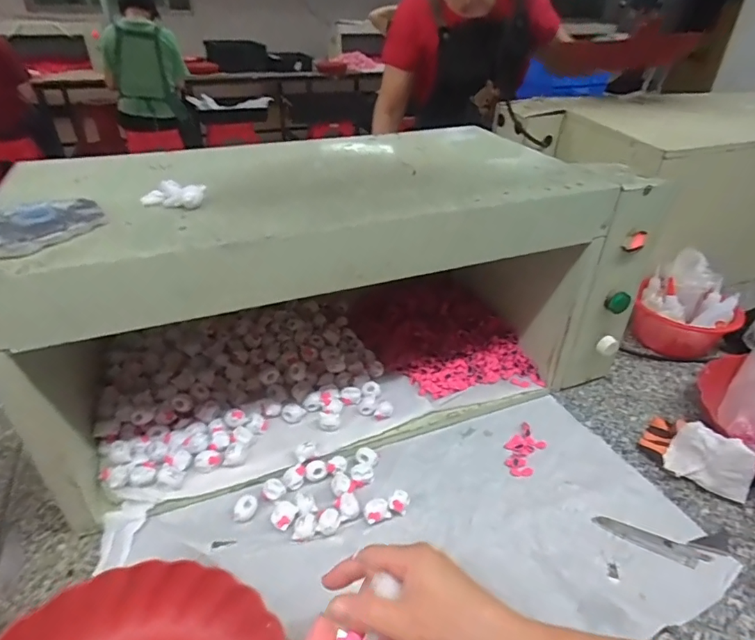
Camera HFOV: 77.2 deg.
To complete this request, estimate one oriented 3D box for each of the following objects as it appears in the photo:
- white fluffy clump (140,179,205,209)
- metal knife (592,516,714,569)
[{"bbox_3d":[-0.180,-0.111,0.420,0.054,0.017,0.024,14,36,17],"label":"white fluffy clump"},{"bbox_3d":[0.274,0.221,0.476,0.103,0.004,0.023,18,37,22],"label":"metal knife"}]

